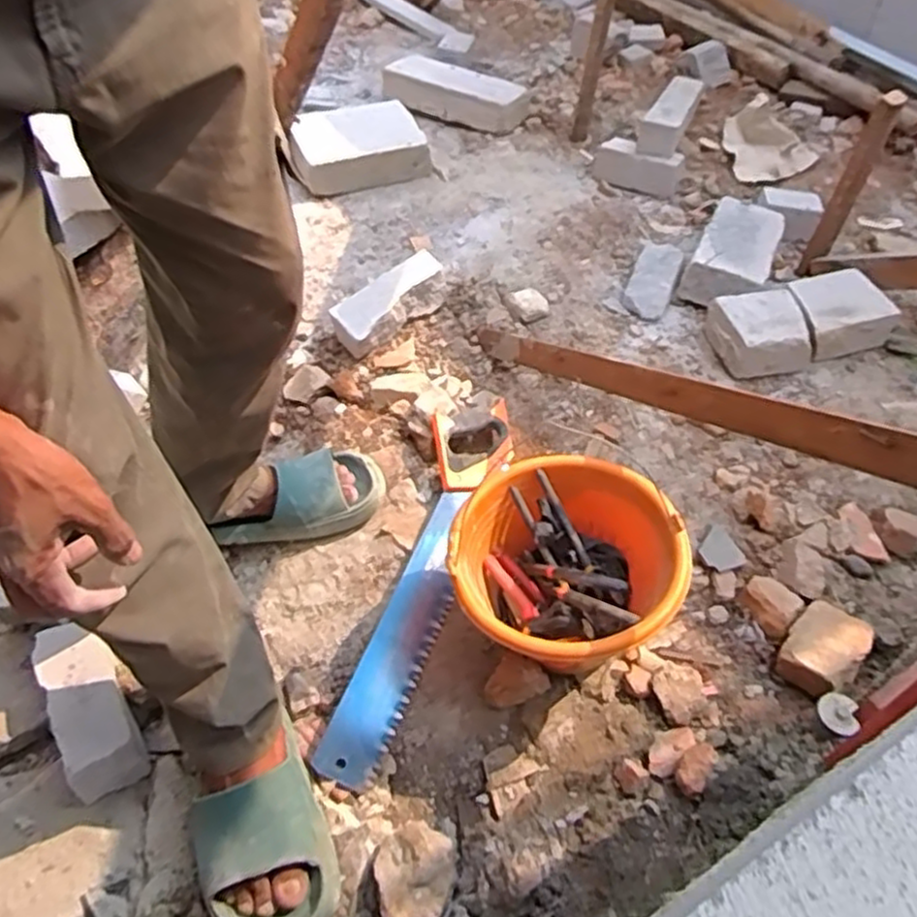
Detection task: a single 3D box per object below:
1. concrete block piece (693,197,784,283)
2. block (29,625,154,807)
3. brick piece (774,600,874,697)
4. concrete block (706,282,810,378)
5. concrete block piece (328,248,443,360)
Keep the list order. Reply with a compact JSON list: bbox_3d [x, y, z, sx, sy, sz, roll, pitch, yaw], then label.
[{"bbox_3d":[0.505,-0.387,1.344,0.126,0.059,0.268,21,50,14],"label":"concrete block piece"},{"bbox_3d":[-0.426,0.285,0.863,0.075,0.084,0.199,-23,54,-22],"label":"block"},{"bbox_3d":[0.424,0.224,0.872,0.104,0.049,0.082,-35,59,-30],"label":"brick piece"},{"bbox_3d":[0.484,-0.206,1.207,0.131,0.072,0.137,-5,49,-9],"label":"concrete block"},{"bbox_3d":[-0.110,-0.259,1.251,0.205,0.079,0.077,-40,61,-16],"label":"concrete block piece"}]

